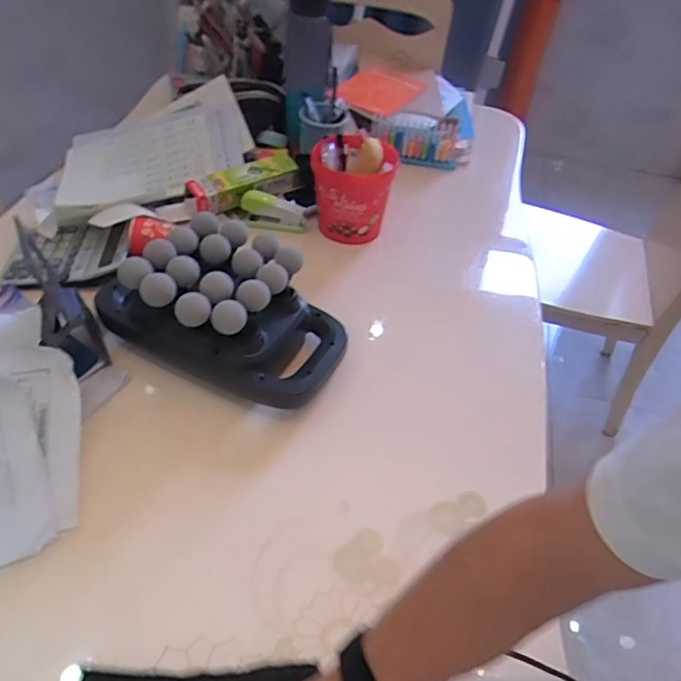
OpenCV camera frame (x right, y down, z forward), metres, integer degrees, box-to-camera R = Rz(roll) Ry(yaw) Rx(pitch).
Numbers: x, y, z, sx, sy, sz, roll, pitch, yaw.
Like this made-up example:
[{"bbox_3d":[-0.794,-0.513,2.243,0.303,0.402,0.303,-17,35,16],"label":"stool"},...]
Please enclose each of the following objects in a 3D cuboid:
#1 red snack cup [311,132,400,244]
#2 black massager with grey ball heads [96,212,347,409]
[{"bbox_3d":[0.019,-0.237,0.823,0.121,0.144,0.101,17,48,10],"label":"red snack cup"},{"bbox_3d":[-0.133,-0.050,0.627,0.283,0.105,0.171,27,50,19],"label":"black massager with grey ball heads"}]

